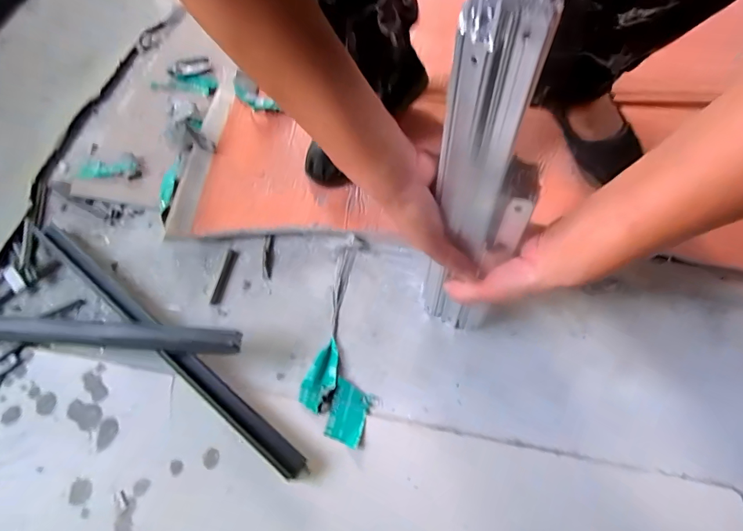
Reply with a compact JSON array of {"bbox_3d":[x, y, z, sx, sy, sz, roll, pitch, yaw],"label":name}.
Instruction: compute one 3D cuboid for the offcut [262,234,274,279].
[{"bbox_3d":[-0.143,-0.013,0.521,0.015,0.009,0.066,-5,65,-2],"label":"offcut"}]

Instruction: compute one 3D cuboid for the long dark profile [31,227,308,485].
[{"bbox_3d":[-0.270,0.080,0.464,0.492,0.023,0.027,36,69,16],"label":"long dark profile"}]

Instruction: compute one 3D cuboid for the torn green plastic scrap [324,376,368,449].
[{"bbox_3d":[-0.027,0.166,0.429,0.040,0.005,0.066,11,65,5],"label":"torn green plastic scrap"}]

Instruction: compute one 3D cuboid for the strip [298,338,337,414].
[{"bbox_3d":[-0.058,0.128,0.447,0.034,0.010,0.080,19,66,9],"label":"strip"}]

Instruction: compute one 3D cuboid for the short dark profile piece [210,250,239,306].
[{"bbox_3d":[-0.198,0.016,0.508,0.014,0.005,0.078,10,65,5],"label":"short dark profile piece"}]

